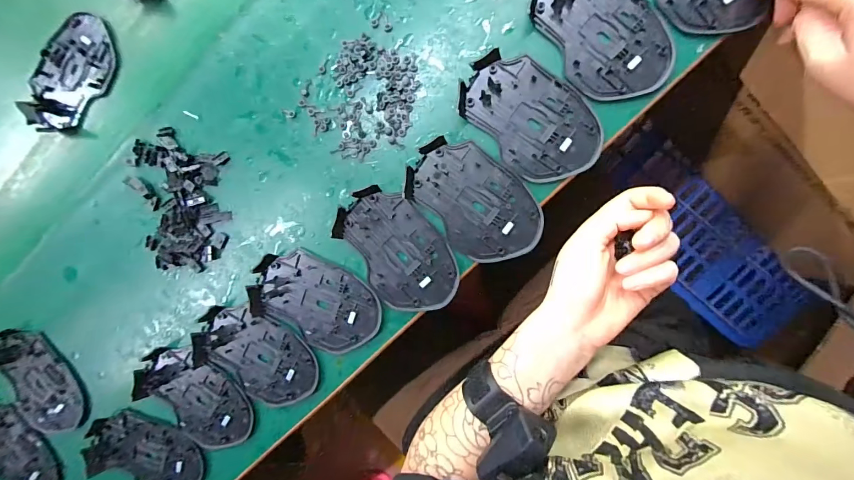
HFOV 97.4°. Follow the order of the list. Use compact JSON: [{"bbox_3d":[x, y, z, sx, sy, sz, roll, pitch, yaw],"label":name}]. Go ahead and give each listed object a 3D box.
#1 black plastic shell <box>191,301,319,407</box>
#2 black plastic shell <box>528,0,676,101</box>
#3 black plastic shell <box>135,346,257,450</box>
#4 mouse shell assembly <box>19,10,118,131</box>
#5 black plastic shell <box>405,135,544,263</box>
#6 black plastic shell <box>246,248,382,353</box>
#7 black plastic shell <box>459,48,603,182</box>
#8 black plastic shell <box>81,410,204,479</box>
[{"bbox_3d":[-0.156,0.105,0.341,0.118,0.010,0.070,29,98,5],"label":"black plastic shell"},{"bbox_3d":[0.132,-0.159,0.282,0.073,0.009,0.114,-30,89,10],"label":"black plastic shell"},{"bbox_3d":[-0.217,0.148,0.353,0.117,0.013,0.068,39,99,4],"label":"black plastic shell"},{"bbox_3d":[-0.339,-0.156,0.351,0.069,0.018,0.116,34,98,5],"label":"mouse shell assembly"},{"bbox_3d":[0.039,-0.031,0.304,0.070,0.008,0.113,-44,87,9],"label":"black plastic shell"},{"bbox_3d":[-0.098,0.054,0.330,0.114,0.009,0.071,28,98,6],"label":"black plastic shell"},{"bbox_3d":[0.082,-0.097,0.293,0.072,0.009,0.114,-45,87,9],"label":"black plastic shell"},{"bbox_3d":[-0.274,0.210,0.360,0.114,0.021,0.070,14,96,7],"label":"black plastic shell"}]

